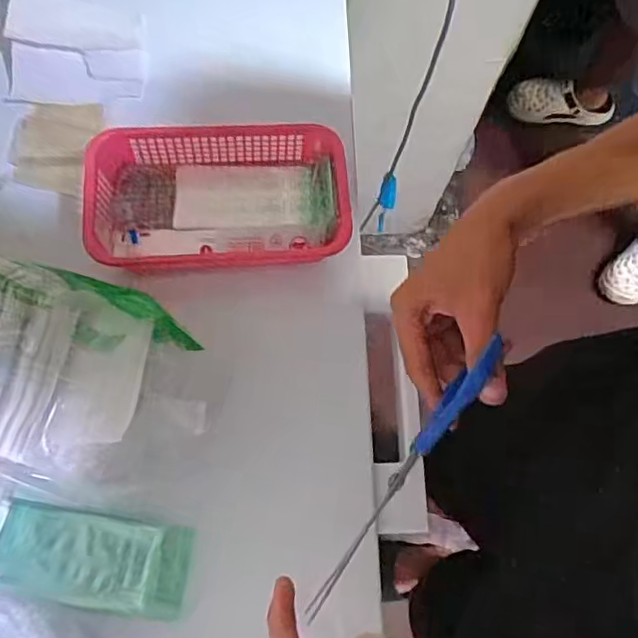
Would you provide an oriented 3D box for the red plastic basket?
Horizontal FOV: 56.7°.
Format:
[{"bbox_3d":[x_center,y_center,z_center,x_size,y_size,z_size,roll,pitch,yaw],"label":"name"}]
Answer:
[{"bbox_3d":[-0.089,-0.105,0.539,0.225,0.061,0.130,-3,74,-3],"label":"red plastic basket"}]

